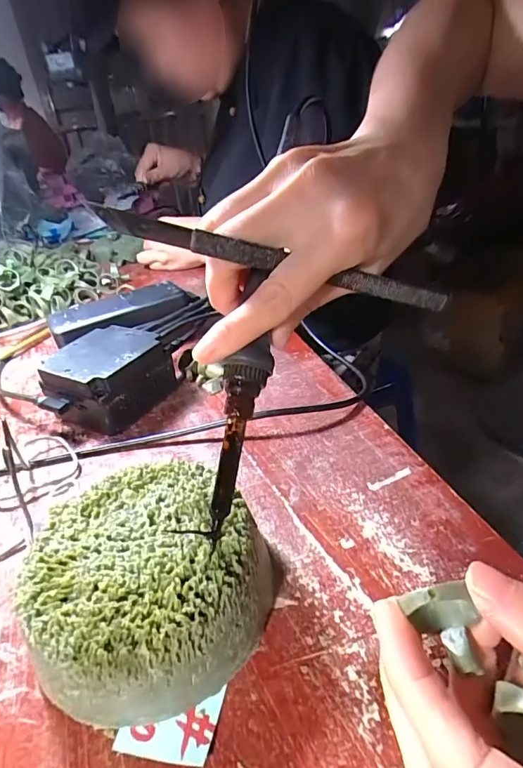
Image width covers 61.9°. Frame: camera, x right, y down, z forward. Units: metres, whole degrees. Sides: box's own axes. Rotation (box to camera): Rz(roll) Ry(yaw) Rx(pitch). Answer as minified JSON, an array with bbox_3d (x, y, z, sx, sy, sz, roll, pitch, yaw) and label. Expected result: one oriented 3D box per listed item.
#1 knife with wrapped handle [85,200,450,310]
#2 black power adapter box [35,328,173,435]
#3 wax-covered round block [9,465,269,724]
[{"bbox_3d":[0.014,-0.050,0.183,0.159,0.009,0.004,8,28,-21],"label":"knife with wrapped handle"},{"bbox_3d":[-0.123,-0.004,0.350,0.077,0.050,0.090,13,38,28],"label":"black power adapter box"},{"bbox_3d":[-0.050,0.086,0.201,0.103,0.046,0.098,-5,33,3],"label":"wax-covered round block"}]

